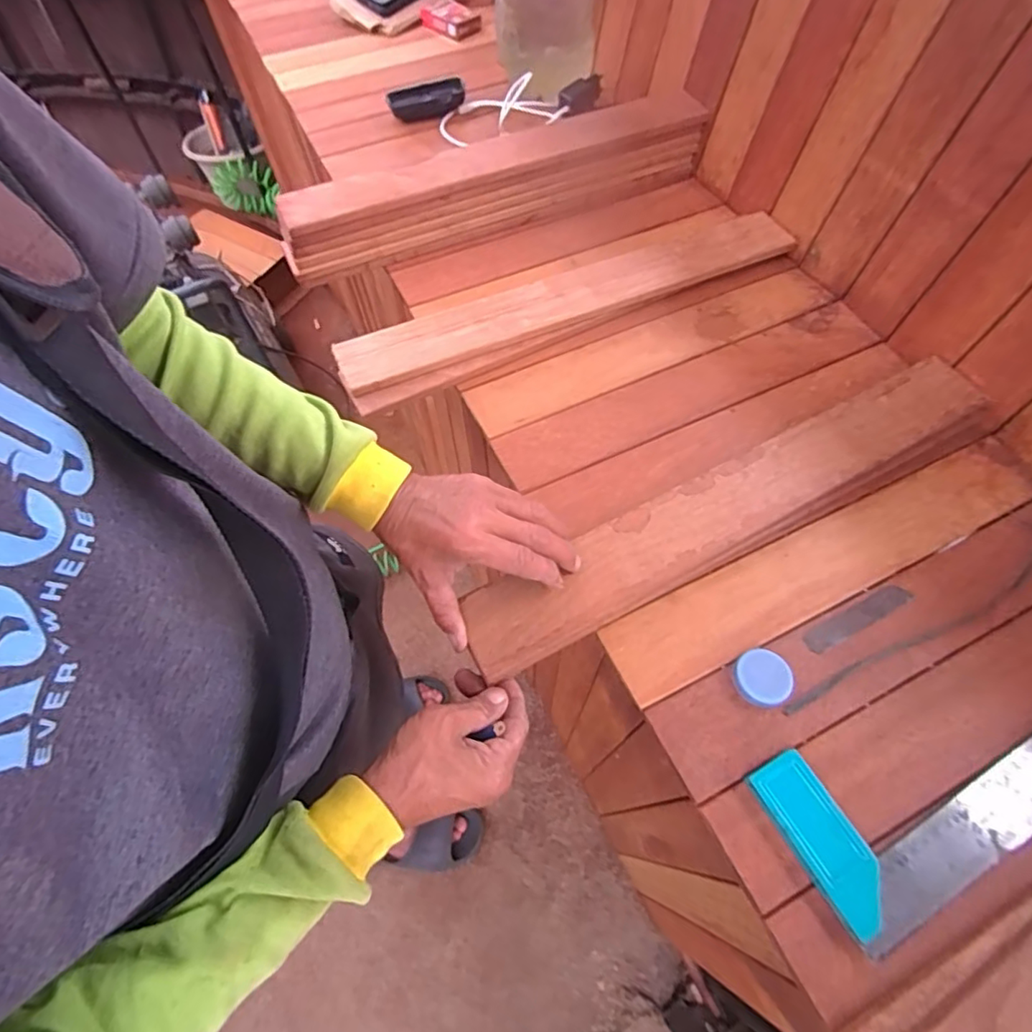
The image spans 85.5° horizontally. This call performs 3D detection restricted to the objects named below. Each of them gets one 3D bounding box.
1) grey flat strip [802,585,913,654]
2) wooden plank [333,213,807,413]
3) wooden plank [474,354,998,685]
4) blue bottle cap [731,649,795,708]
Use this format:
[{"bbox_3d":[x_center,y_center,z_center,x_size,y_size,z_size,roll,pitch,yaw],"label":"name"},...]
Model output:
[{"bbox_3d":[0.262,0.077,0.427,0.096,0.004,0.018,-26,63,-12],"label":"grey flat strip"},{"bbox_3d":[0.060,-0.230,0.593,0.500,0.029,0.087,-24,63,-11],"label":"wooden plank"},{"bbox_3d":[0.187,-0.009,0.462,0.493,0.024,0.073,-26,63,-13],"label":"wooden plank"},{"bbox_3d":[0.177,0.116,0.400,0.038,0.013,0.038,-1,61,2],"label":"blue bottle cap"}]

